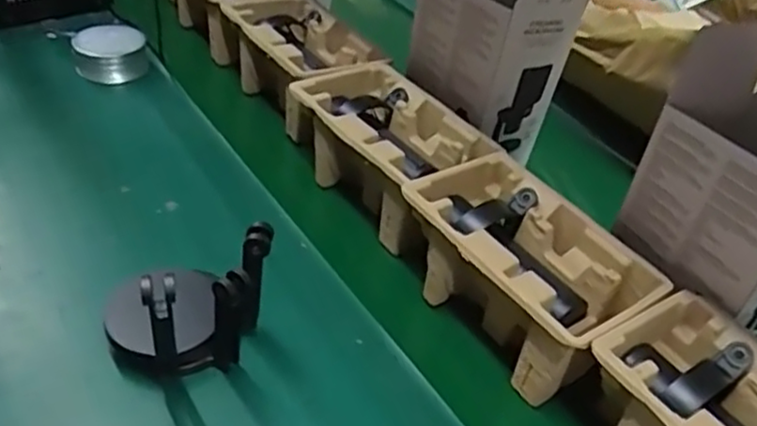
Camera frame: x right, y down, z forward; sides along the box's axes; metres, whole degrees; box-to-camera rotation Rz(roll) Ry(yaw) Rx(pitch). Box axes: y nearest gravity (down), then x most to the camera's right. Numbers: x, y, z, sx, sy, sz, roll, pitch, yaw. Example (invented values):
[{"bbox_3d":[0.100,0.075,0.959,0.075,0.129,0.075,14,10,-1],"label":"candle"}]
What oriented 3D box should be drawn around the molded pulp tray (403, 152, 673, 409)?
[{"bbox_3d":[0.139,0.054,0.651,0.147,0.097,0.227,-22,50,-32],"label":"molded pulp tray"}]

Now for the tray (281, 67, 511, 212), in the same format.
[{"bbox_3d":[0.005,-0.083,0.787,0.152,0.093,0.227,-21,49,-31],"label":"tray"}]

